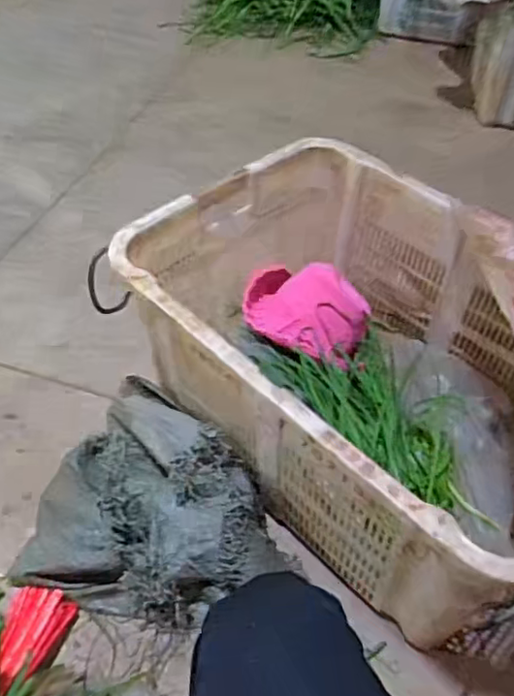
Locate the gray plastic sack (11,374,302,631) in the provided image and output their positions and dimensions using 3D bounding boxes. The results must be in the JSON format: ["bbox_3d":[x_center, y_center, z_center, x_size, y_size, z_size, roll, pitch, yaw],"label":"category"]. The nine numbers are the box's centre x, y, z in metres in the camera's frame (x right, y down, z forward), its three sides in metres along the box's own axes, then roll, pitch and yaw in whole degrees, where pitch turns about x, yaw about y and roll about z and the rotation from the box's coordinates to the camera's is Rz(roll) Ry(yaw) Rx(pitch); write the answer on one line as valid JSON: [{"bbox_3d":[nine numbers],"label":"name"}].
[{"bbox_3d":[-0.187,0.228,0.915,0.353,0.190,0.352,-24,52,-21],"label":"gray plastic sack"}]

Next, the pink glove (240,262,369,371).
[{"bbox_3d":[0.087,-0.066,1.068,0.210,0.079,0.250,9,48,5],"label":"pink glove"}]

